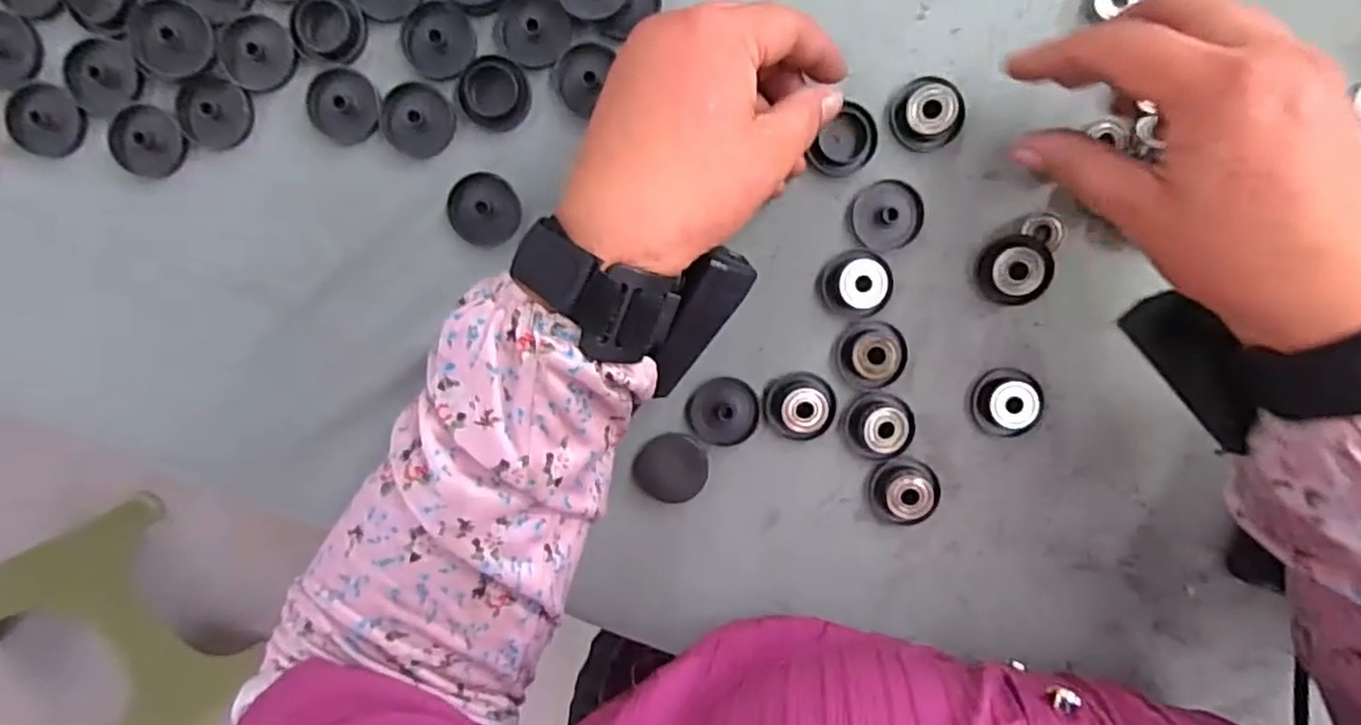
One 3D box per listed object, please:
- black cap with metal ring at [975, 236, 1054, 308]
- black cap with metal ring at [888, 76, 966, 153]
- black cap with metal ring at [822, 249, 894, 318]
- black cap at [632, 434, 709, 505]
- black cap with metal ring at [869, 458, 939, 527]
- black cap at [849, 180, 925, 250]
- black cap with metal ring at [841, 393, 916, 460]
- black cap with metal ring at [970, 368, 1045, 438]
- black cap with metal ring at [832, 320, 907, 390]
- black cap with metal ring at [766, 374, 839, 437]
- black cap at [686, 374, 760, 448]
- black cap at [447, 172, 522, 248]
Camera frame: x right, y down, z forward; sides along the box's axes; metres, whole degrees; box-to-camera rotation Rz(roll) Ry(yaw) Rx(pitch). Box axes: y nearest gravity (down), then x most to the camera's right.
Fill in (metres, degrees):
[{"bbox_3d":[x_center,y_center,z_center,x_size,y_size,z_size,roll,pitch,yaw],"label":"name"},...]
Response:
[{"bbox_3d":[0.156,-0.043,0.318,0.033,0.016,0.031,0,96,0],"label":"black cap with metal ring"},{"bbox_3d":[0.113,-0.114,0.315,0.032,0.012,0.031,0,96,0],"label":"black cap with metal ring"},{"bbox_3d":[0.084,-0.037,0.321,0.032,0.012,0.030,0,96,0],"label":"black cap with metal ring"},{"bbox_3d":[-0.004,0.051,0.332,0.035,0.008,0.031,1,96,0],"label":"black cap"},{"bbox_3d":[0.110,0.064,0.330,0.034,0.013,0.032,0,96,0],"label":"black cap with metal ring"},{"bbox_3d":[0.097,-0.069,0.322,0.032,0.004,0.031,0,97,0],"label":"black cap"},{"bbox_3d":[0.095,0.031,0.327,0.033,0.013,0.032,0,96,0],"label":"black cap with metal ring"},{"bbox_3d":[0.158,0.020,0.328,0.031,0.013,0.032,0,96,0],"label":"black cap with metal ring"},{"bbox_3d":[0.091,-0.003,0.324,0.034,0.013,0.032,0,96,0],"label":"black cap with metal ring"},{"bbox_3d":[0.058,0.021,0.326,0.033,0.013,0.031,0,96,0],"label":"black cap with metal ring"},{"bbox_3d":[0.021,0.023,0.331,0.034,0.004,0.032,0,96,0],"label":"black cap"},{"bbox_3d":[-0.093,-0.071,0.321,0.032,0.010,0.033,0,96,0],"label":"black cap"}]

